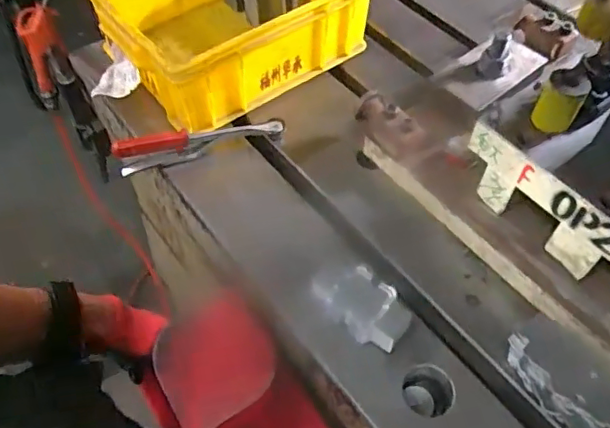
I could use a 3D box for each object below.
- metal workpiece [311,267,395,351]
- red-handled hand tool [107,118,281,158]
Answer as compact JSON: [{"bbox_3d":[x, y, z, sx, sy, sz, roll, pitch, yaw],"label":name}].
[{"bbox_3d":[0.060,0.092,0.595,0.098,0.030,0.056,37,60,22],"label":"metal workpiece"},{"bbox_3d":[-0.135,-0.098,0.735,0.217,0.028,0.020,-11,55,-10],"label":"red-handled hand tool"}]

